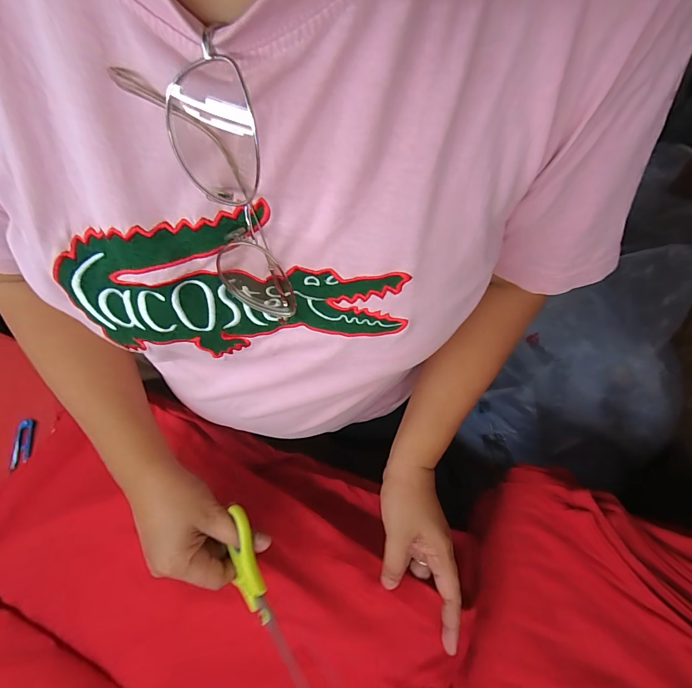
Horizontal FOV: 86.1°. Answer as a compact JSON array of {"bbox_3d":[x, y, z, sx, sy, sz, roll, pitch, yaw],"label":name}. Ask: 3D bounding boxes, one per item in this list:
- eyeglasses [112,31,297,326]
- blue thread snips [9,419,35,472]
[{"bbox_3d":[-0.059,-0.065,0.185,0.044,0.125,0.023,-11,45,-3],"label":"eyeglasses"},{"bbox_3d":[-0.470,0.145,0.541,0.026,0.013,0.073,-11,67,-3],"label":"blue thread snips"}]

